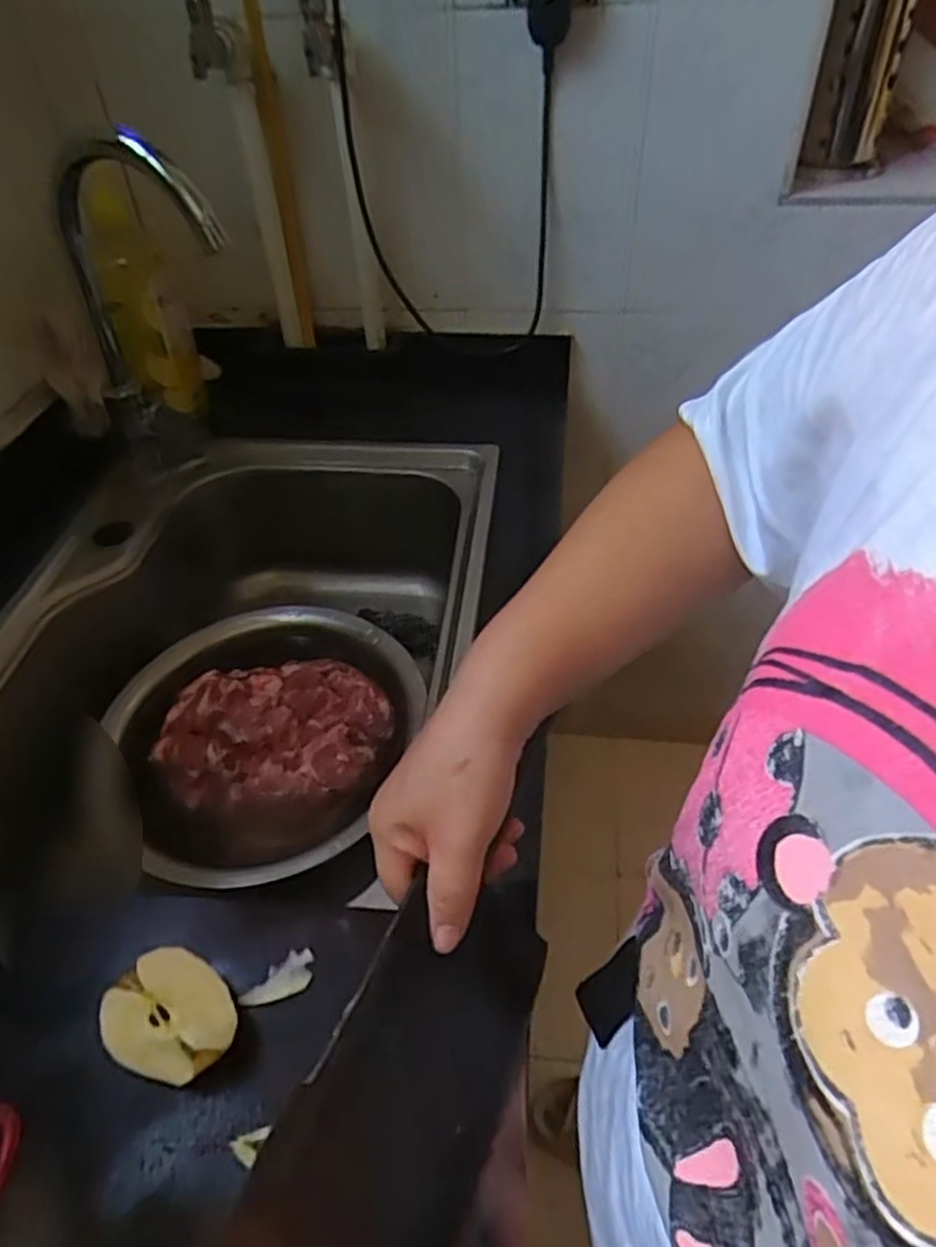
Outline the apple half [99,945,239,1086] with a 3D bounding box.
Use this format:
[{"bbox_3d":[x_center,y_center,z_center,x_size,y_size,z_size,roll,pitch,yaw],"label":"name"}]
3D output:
[{"bbox_3d":[-0.152,0.207,0.394,0.065,0.043,0.056,24,51,25],"label":"apple half"}]

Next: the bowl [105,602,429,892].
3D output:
[{"bbox_3d":[-0.194,0.116,0.718,0.278,0.080,0.301,8,46,11],"label":"bowl"}]

